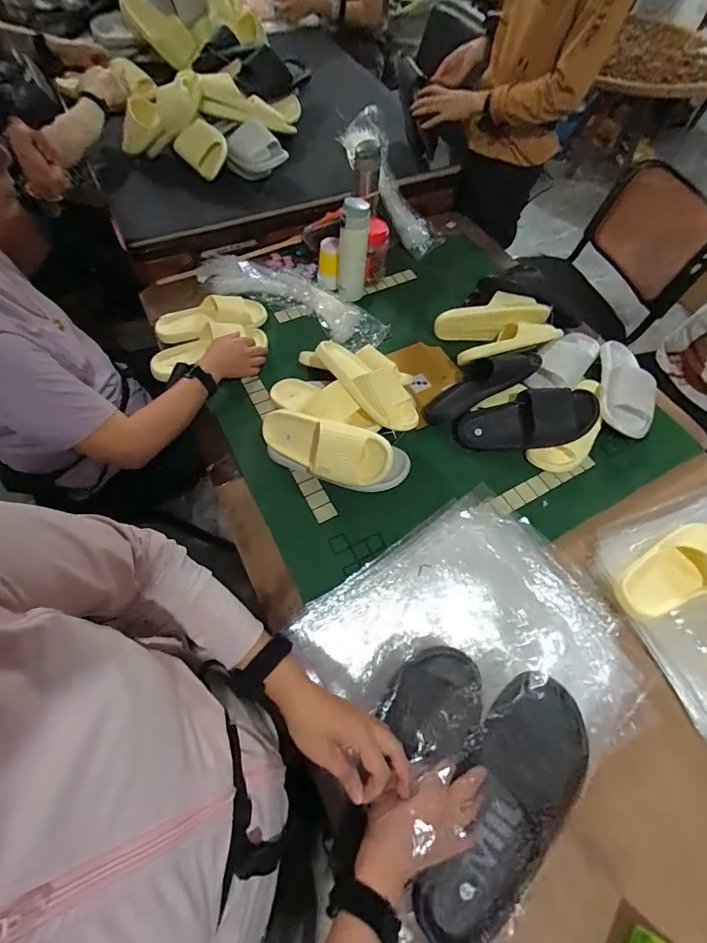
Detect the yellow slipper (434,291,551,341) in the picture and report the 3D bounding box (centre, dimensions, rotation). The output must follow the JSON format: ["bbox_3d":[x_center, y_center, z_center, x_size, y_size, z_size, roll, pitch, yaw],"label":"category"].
[{"bbox_3d":[0.303,-0.346,0.957,0.236,0.081,0.062,-9,28,8],"label":"yellow slipper"}]

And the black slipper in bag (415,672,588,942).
[{"bbox_3d":[0.163,0.356,0.454,0.113,0.054,0.273,29,75,12],"label":"black slipper in bag"}]

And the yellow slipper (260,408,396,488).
[{"bbox_3d":[-0.055,-0.044,0.773,0.250,0.106,0.075,19,25,19],"label":"yellow slipper"}]

